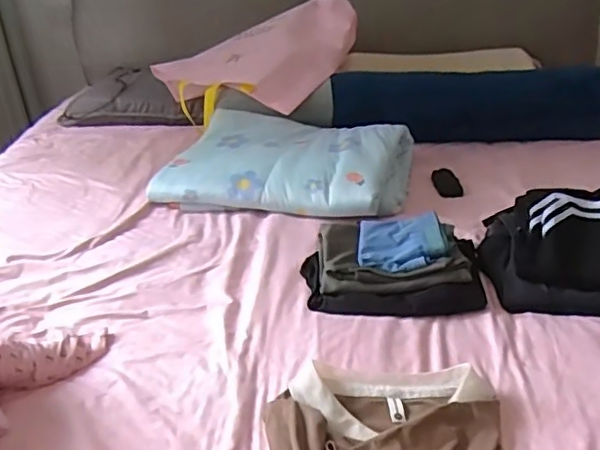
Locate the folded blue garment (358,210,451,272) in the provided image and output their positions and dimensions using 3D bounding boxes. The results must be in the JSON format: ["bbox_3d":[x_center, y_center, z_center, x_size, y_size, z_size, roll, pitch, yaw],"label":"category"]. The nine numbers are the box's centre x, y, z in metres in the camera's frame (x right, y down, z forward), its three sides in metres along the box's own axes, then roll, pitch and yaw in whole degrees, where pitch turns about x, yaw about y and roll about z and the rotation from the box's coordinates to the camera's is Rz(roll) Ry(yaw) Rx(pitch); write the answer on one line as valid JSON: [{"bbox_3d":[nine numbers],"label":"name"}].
[{"bbox_3d":[0.172,0.026,1.007,0.145,0.032,0.135,1,29,7],"label":"folded blue garment"}]

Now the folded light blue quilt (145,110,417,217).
[{"bbox_3d":[-0.027,-0.148,1.352,0.527,0.092,0.342,6,31,15],"label":"folded light blue quilt"}]

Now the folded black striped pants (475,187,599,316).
[{"bbox_3d":[0.463,0.030,0.977,0.322,0.120,0.251,9,32,21],"label":"folded black striped pants"}]

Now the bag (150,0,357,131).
[{"bbox_3d":[-0.133,-0.463,1.692,0.521,0.129,0.426,3,48,28],"label":"bag"}]

